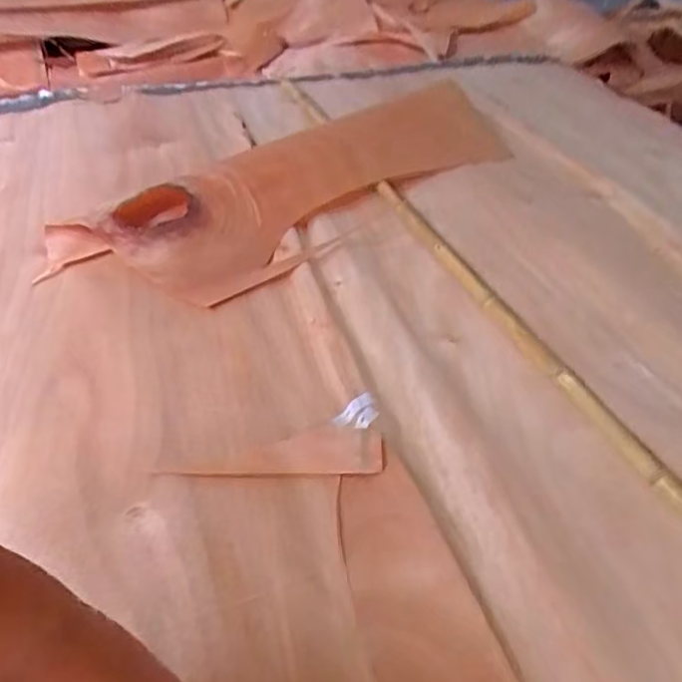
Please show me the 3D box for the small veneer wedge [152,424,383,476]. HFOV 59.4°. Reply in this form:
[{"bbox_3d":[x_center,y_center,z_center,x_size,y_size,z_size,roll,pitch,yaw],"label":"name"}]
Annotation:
[{"bbox_3d":[-0.054,0.095,0.519,0.176,0.004,0.050,-2,44,0],"label":"small veneer wedge"}]

